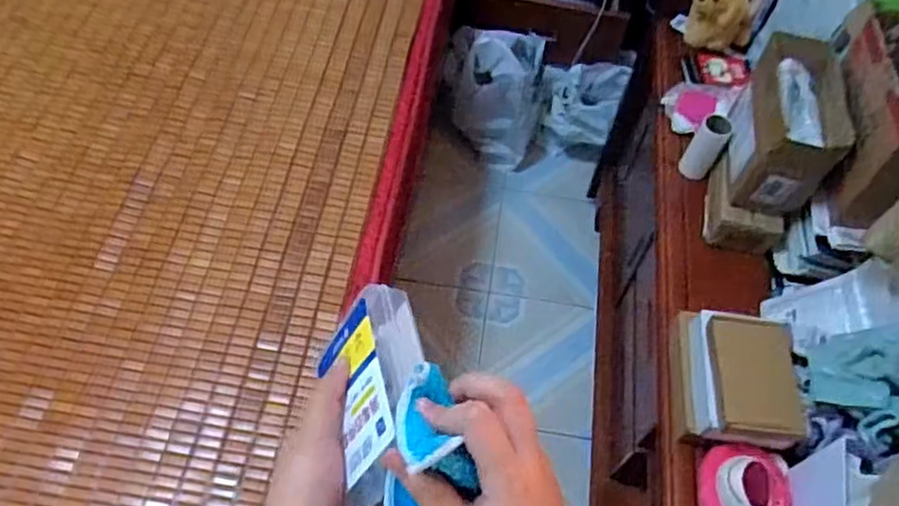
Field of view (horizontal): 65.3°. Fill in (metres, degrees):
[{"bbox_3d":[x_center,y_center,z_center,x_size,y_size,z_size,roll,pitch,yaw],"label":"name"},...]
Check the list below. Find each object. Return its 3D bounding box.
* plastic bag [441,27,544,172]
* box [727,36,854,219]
[{"bbox_3d":[0.104,-0.408,1.728,0.238,0.277,0.274,7,57,0],"label":"plastic bag"},{"bbox_3d":[0.453,-0.183,0.949,0.106,0.133,0.237,13,57,4],"label":"box"}]

